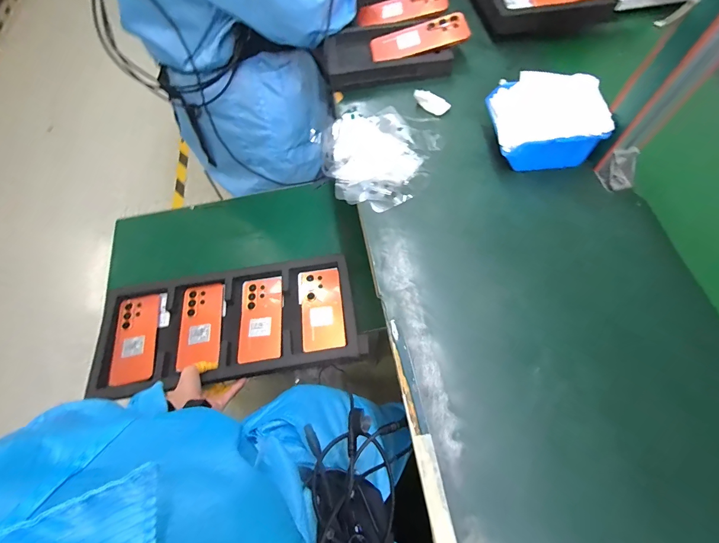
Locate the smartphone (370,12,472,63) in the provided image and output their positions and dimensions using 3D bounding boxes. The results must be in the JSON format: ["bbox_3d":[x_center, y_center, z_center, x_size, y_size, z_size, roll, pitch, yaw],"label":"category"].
[{"bbox_3d":[0.108,-0.423,0.614,0.174,0.014,0.083,-9,64,11],"label":"smartphone"}]

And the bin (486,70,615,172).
[{"bbox_3d":[0.267,-0.217,0.498,0.141,0.083,0.120,0,64,2],"label":"bin"}]

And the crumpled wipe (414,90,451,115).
[{"bbox_3d":[0.121,-0.284,0.569,0.062,0.023,0.019,28,68,0],"label":"crumpled wipe"}]

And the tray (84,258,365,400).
[{"bbox_3d":[-0.244,0.093,0.632,0.470,0.034,0.215,-6,64,-2],"label":"tray"}]

